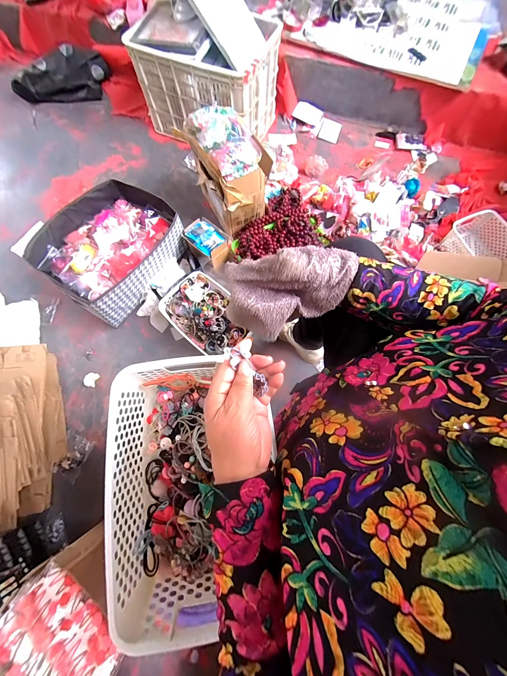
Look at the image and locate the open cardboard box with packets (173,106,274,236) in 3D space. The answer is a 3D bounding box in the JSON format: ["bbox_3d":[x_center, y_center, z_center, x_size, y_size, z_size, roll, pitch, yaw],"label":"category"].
[{"bbox_3d":[-0.089,-0.562,0.860,0.186,0.288,0.269,-35,76,-11],"label":"open cardboard box with packets"}]

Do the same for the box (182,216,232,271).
[{"bbox_3d":[-0.159,-0.336,0.887,0.166,0.073,0.111,39,76,11],"label":"box"}]

